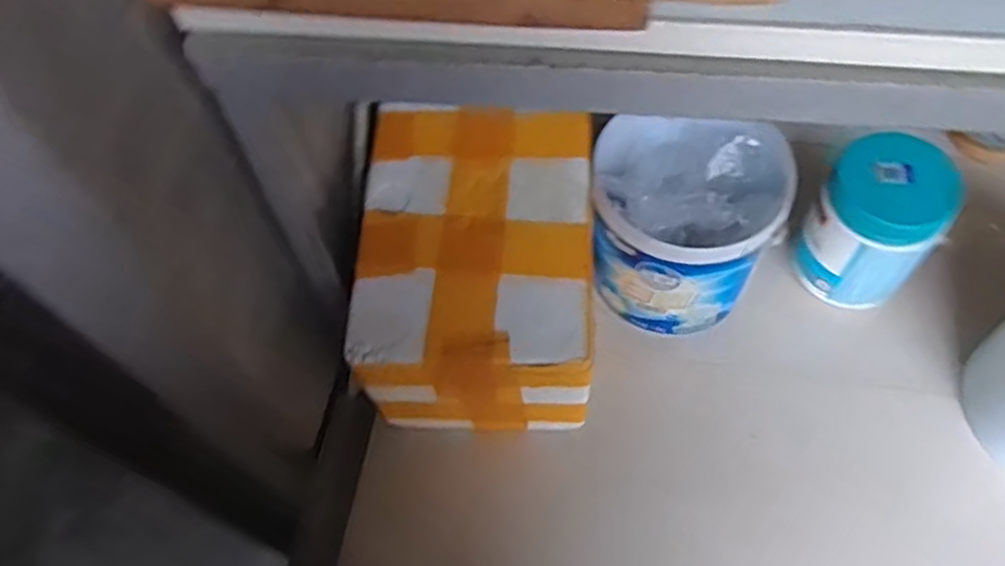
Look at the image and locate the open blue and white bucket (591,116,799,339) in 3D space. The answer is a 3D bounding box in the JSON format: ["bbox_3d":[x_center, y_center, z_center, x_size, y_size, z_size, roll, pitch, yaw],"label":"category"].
[{"bbox_3d":[0.154,-0.053,0.670,0.149,0.137,0.148,-2,61,3],"label":"open blue and white bucket"}]

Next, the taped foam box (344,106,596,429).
[{"bbox_3d":[-0.015,-0.007,0.644,0.173,0.146,0.224,1,61,5],"label":"taped foam box"}]

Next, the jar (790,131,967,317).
[{"bbox_3d":[0.310,-0.047,0.651,0.101,0.133,0.083,29,67,18],"label":"jar"}]

